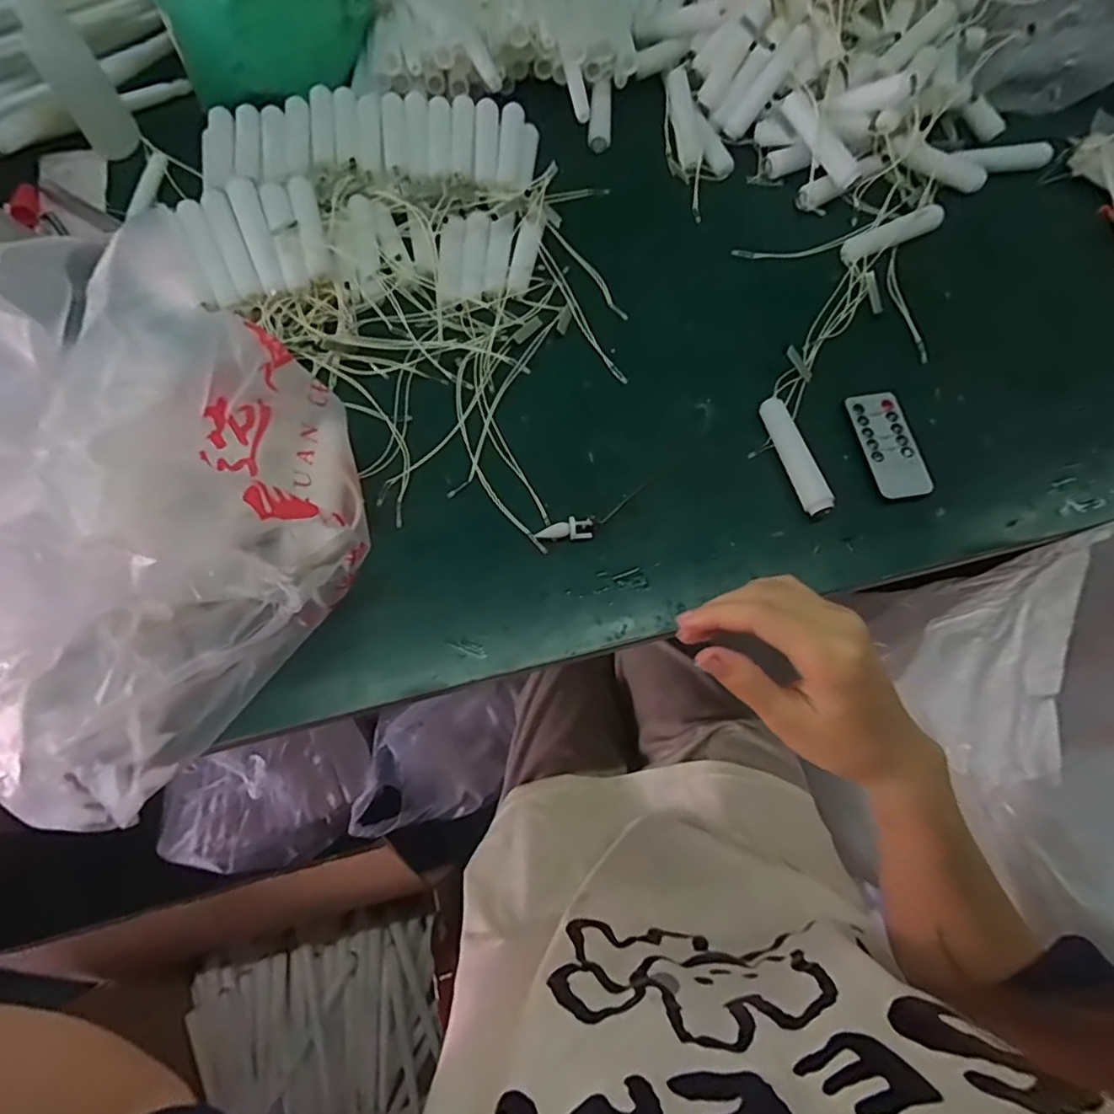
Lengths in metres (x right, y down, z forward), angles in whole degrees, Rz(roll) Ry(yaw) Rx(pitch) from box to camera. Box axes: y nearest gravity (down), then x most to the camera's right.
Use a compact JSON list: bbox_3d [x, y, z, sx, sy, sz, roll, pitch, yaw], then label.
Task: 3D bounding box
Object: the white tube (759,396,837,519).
[{"bbox_3d":[0.165,-0.070,0.413,0.017,0.013,0.091,-15,70,-7],"label":"white tube"}]

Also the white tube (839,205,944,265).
[{"bbox_3d":[0.275,-0.265,0.485,0.092,0.016,0.021,-27,72,-10],"label":"white tube"}]

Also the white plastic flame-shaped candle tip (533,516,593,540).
[{"bbox_3d":[0.004,-0.018,0.397,0.037,0.010,0.013,-7,71,10],"label":"white plastic flame-shaped candle tip"}]

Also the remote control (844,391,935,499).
[{"bbox_3d":[0.235,-0.080,0.422,0.037,0.008,0.083,-9,70,-4],"label":"remote control"}]

